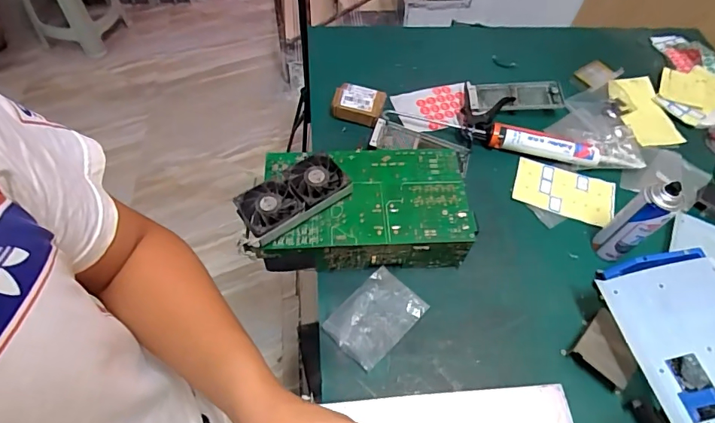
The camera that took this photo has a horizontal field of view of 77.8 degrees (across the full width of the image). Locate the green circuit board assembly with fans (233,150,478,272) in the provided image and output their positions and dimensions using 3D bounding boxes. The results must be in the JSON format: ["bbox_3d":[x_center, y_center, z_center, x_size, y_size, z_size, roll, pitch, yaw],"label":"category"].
[{"bbox_3d":[0.000,-0.008,0.863,0.401,0.164,0.207,-3,57,-4],"label":"green circuit board assembly with fans"}]

